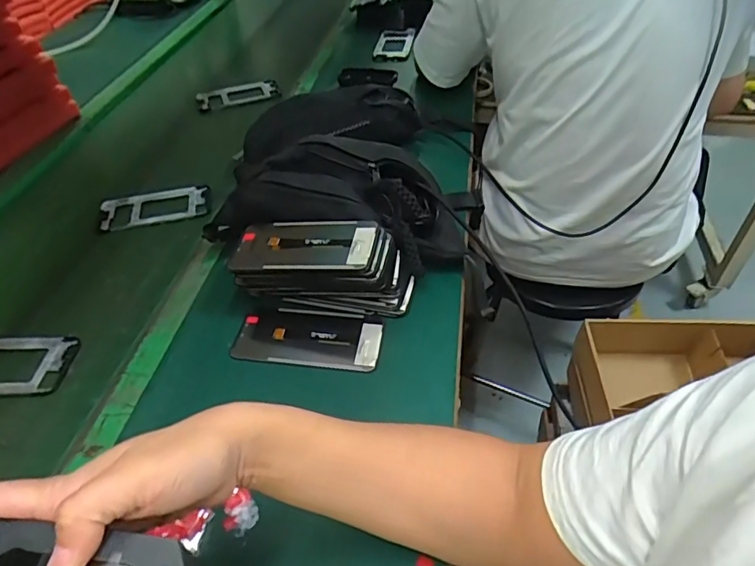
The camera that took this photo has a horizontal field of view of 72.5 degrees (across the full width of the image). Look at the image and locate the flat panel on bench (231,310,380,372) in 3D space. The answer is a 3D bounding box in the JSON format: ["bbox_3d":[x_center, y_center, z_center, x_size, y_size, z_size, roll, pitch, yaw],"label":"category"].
[{"bbox_3d":[-0.074,0.056,0.552,0.153,0.006,0.074,6,45,8],"label":"flat panel on bench"}]

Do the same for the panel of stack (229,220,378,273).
[{"bbox_3d":[-0.081,-0.042,0.552,0.157,0.009,0.074,-1,46,13],"label":"panel of stack"}]

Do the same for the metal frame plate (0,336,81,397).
[{"bbox_3d":[-0.414,0.090,0.560,0.158,0.006,0.080,0,45,2],"label":"metal frame plate"}]

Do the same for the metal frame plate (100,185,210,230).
[{"bbox_3d":[-0.326,-0.111,0.752,0.155,0.009,0.076,-10,45,-8],"label":"metal frame plate"}]

